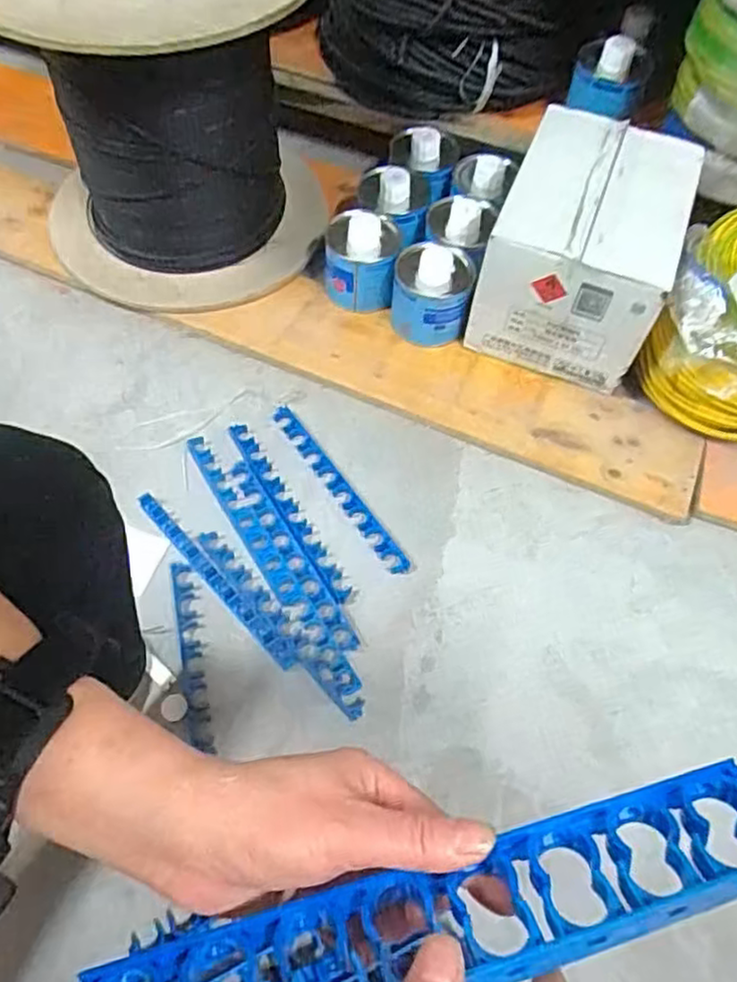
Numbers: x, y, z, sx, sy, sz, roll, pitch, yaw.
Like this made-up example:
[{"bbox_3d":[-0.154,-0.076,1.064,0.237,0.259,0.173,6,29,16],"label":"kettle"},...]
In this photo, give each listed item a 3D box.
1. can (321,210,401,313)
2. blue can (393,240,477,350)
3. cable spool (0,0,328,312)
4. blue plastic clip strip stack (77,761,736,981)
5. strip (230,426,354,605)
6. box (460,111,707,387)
[{"bbox_3d":[-0.011,-0.301,0.906,0.091,0.097,0.100,4,60,-2],"label":"can"},{"bbox_3d":[0.077,-0.251,0.880,0.090,0.103,0.087,2,61,-3],"label":"blue can"},{"bbox_3d":[-0.247,-0.466,0.852,0.350,0.361,0.327,2,61,-3],"label":"cable spool"},{"bbox_3d":[0.027,0.153,0.246,0.244,0.036,0.043,-14,62,-8],"label":"blue plastic clip strip stack"},{"bbox_3d":[-0.092,0.020,0.780,0.024,0.008,0.253,-27,66,-18],"label":"strip"},{"bbox_3d":[0.268,-0.304,0.874,0.195,0.191,0.274,20,60,9],"label":"box"}]

